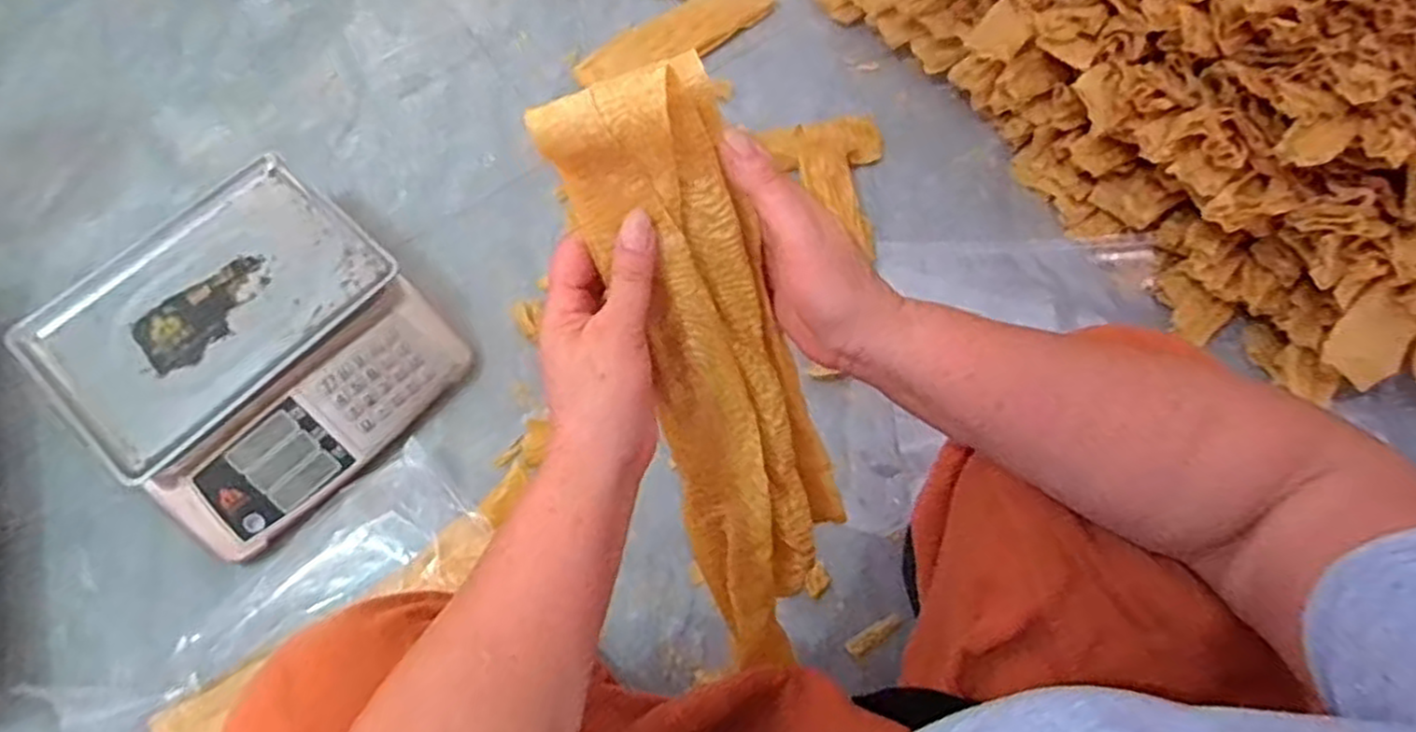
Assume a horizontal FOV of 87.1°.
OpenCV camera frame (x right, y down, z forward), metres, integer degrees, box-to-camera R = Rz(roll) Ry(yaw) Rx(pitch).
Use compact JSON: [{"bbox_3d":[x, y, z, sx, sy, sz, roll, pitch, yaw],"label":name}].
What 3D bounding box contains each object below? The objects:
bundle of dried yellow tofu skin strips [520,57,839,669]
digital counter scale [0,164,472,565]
[{"bbox_3d":[0.013,0.024,0.432,0.104,0.377,0.042,-22,30,-10],"label":"bundle of dried yellow tofu skin strips"},{"bbox_3d":[-0.512,-0.023,0.845,0.345,0.107,0.334,42,73,14],"label":"digital counter scale"}]

